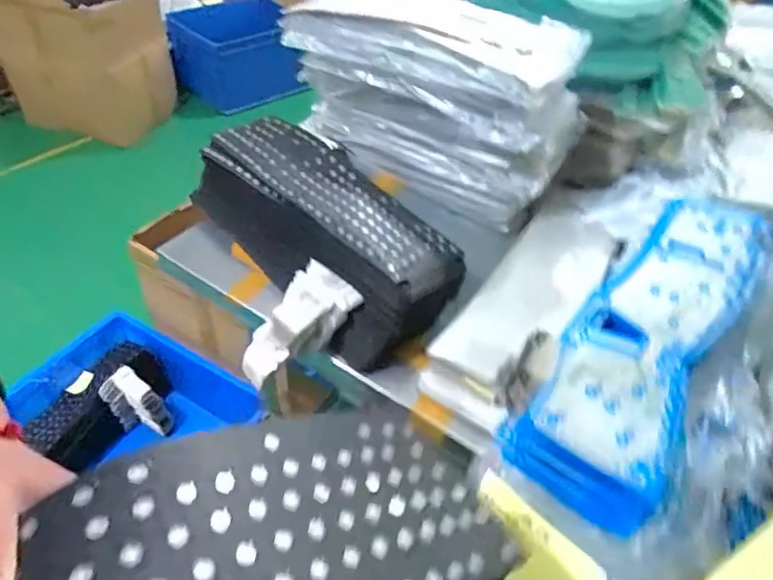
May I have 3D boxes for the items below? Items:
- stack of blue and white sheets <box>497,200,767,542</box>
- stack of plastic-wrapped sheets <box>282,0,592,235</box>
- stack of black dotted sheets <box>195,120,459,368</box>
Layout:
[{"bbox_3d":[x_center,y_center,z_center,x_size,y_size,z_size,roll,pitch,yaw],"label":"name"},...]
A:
[{"bbox_3d":[0.307,0.027,0.609,0.145,0.056,0.508,32,50,24],"label":"stack of blue and white sheets"},{"bbox_3d":[0.078,-0.323,0.941,0.474,0.270,0.179,26,48,18],"label":"stack of plastic-wrapped sheets"},{"bbox_3d":[-0.098,-0.095,0.805,0.191,0.117,0.447,-30,55,-31],"label":"stack of black dotted sheets"}]

